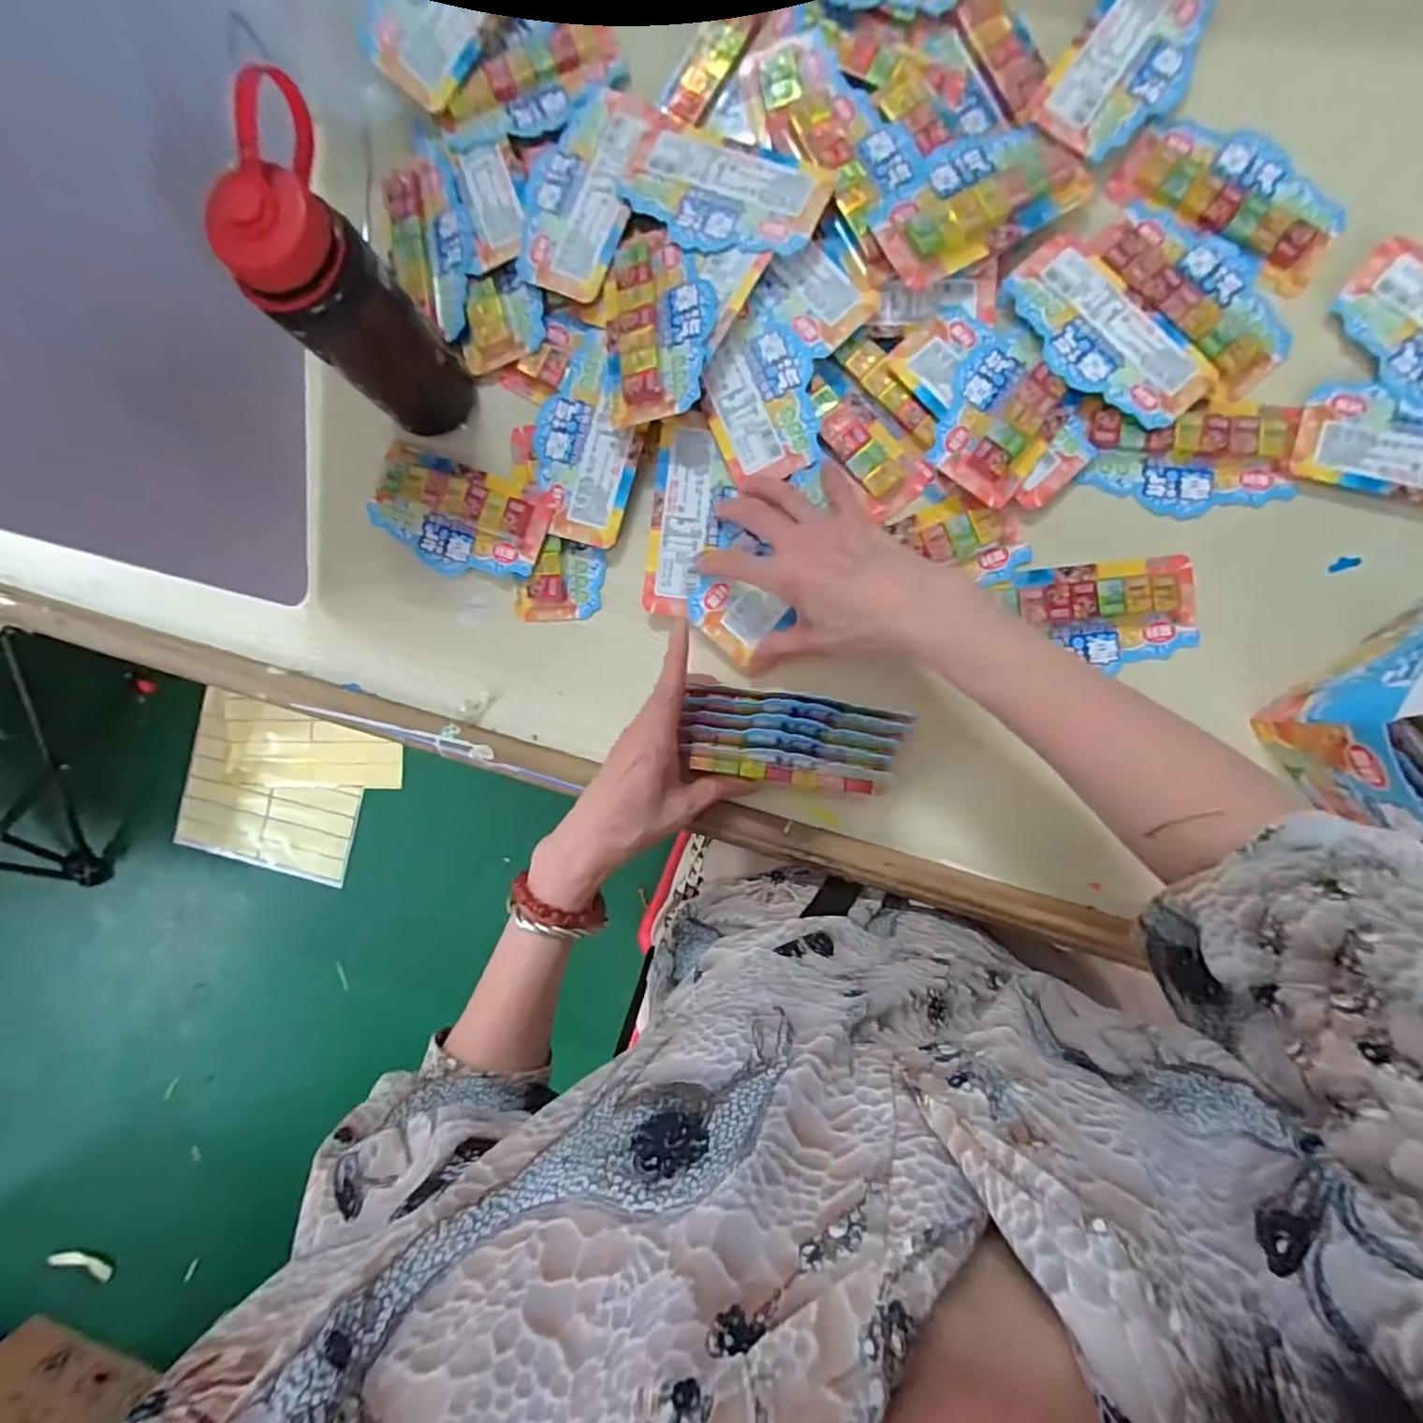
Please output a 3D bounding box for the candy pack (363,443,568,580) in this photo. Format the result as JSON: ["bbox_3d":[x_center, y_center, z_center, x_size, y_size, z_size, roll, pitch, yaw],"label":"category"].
[{"bbox_3d":[-0.188,-0.144,0.445,0.142,0.011,0.078,18,93,5],"label":"candy pack"}]

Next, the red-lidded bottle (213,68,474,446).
[{"bbox_3d":[-0.212,-0.253,0.366,0.059,0.169,0.099,-13,90,6],"label":"red-lidded bottle"}]

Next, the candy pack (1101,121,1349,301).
[{"bbox_3d":[0.351,-0.347,0.407,0.143,0.012,0.074,36,94,4],"label":"candy pack"}]

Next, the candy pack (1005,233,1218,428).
[{"bbox_3d":[0.263,-0.251,0.406,0.073,0.007,0.145,-41,87,5],"label":"candy pack"}]

